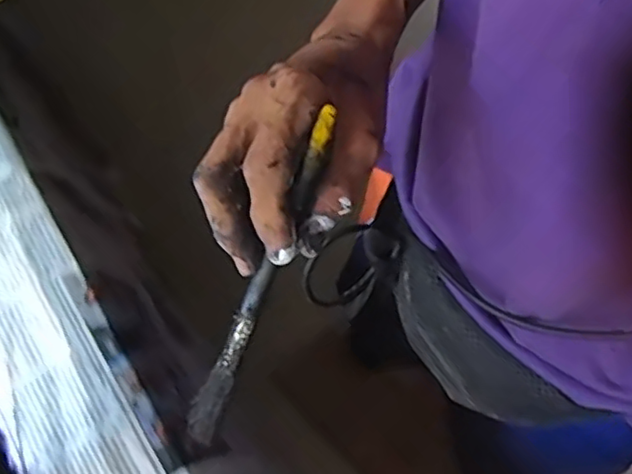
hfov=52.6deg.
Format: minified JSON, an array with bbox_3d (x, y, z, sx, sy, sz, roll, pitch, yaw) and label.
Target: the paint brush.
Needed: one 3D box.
[{"bbox_3d":[-0.026,0.024,0.290,0.015,0.008,0.168,29,109,11],"label":"paint brush"}]

